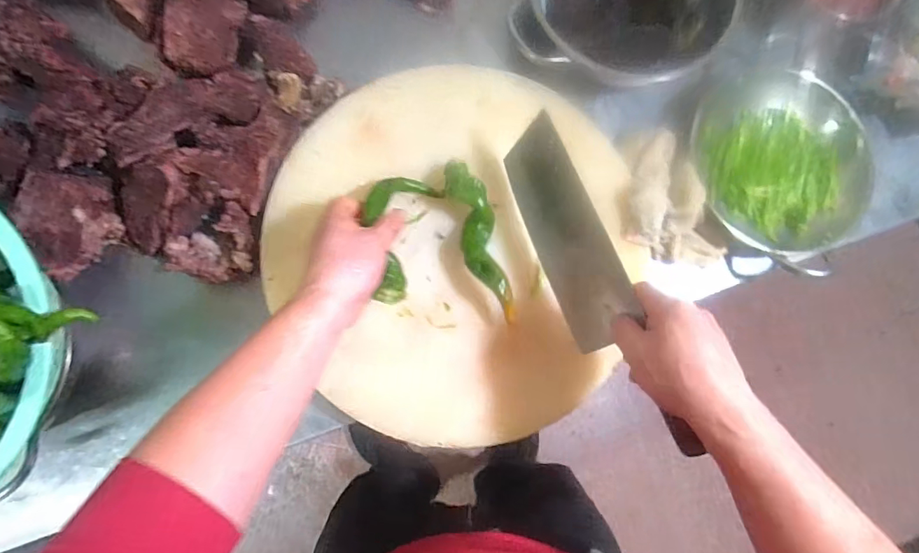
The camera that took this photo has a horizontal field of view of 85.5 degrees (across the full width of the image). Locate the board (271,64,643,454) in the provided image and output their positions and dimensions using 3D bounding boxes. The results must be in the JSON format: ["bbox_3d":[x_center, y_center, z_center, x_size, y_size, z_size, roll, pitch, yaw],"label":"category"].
[{"bbox_3d":[-0.005,-0.038,0.541,0.401,0.023,0.401,1,82,-4],"label":"board"}]

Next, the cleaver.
[{"bbox_3d":[0.127,0.007,0.491,0.038,0.099,0.330,-20,77,-6],"label":"cleaver"}]

